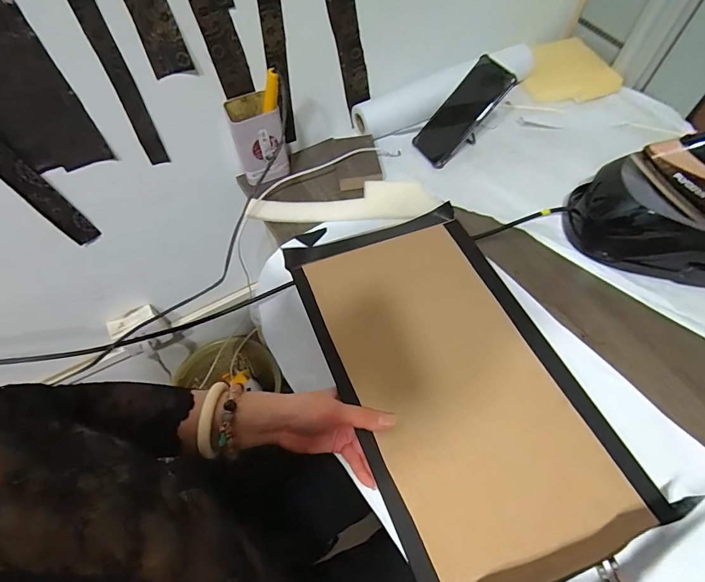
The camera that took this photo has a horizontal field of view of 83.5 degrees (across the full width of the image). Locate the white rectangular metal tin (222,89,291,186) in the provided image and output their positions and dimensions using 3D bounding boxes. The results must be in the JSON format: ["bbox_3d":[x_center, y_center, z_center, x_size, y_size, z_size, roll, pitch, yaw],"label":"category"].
[{"bbox_3d":[-0.146,-0.236,0.613,0.074,0.107,0.079,-18,59,-9],"label":"white rectangular metal tin"}]

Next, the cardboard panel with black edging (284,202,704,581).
[{"bbox_3d":[0.109,0.083,0.451,0.249,0.026,0.420,-20,61,-13],"label":"cardboard panel with black edging"}]

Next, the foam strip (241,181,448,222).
[{"bbox_3d":[-0.015,-0.136,0.597,0.269,0.025,0.063,-1,58,2],"label":"foam strip"}]

